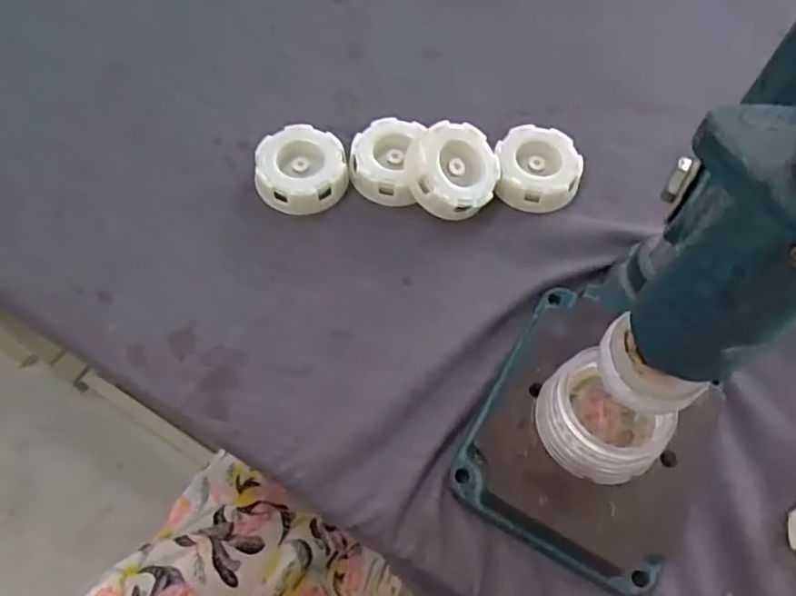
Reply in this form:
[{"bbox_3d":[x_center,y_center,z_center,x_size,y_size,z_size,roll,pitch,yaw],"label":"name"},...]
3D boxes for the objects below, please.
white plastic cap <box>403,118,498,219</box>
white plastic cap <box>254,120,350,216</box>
[{"bbox_3d":[0.037,-0.088,0.438,0.062,0.022,0.062,3,79,-14],"label":"white plastic cap"},{"bbox_3d":[-0.069,-0.095,0.456,0.064,0.025,0.069,0,74,0],"label":"white plastic cap"}]

